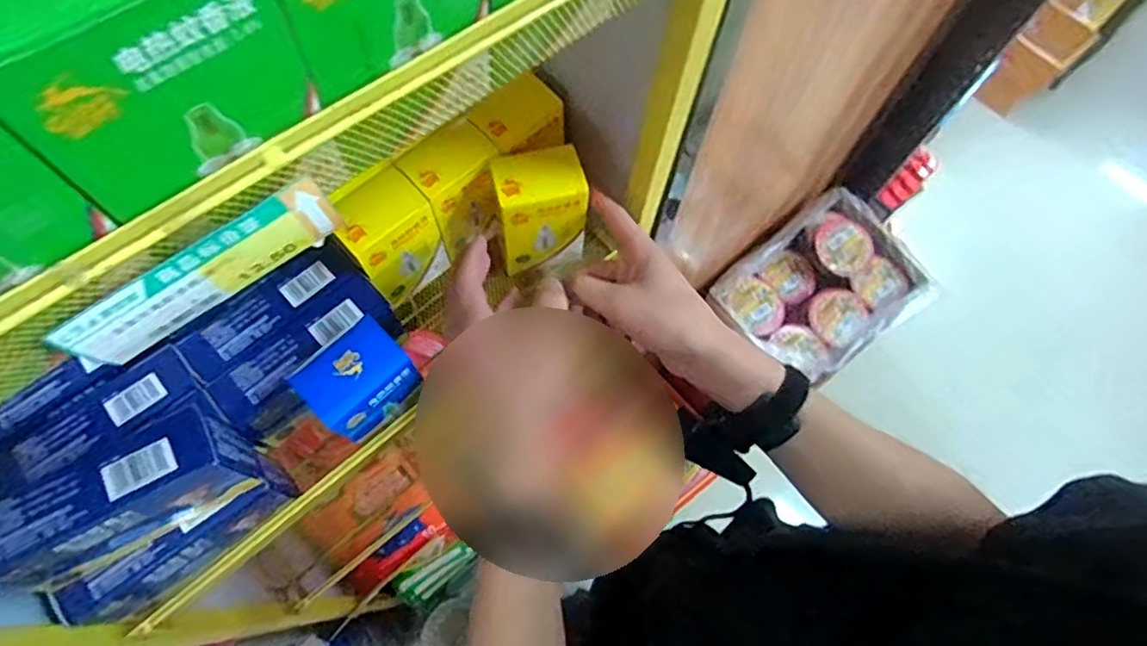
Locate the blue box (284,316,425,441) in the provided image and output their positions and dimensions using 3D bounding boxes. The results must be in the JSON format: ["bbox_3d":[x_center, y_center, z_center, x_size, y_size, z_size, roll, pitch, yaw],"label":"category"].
[{"bbox_3d":[-0.143,0.042,0.440,0.065,0.070,0.050,-42,75,-17],"label":"blue box"}]

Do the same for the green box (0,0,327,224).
[{"bbox_3d":[-0.112,-0.071,0.165,0.049,0.061,0.070,42,72,13],"label":"green box"}]

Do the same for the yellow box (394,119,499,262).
[{"bbox_3d":[-0.093,-0.107,0.511,0.062,0.089,0.047,-37,74,-15],"label":"yellow box"}]

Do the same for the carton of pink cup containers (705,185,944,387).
[{"bbox_3d":[0.383,-0.051,1.001,0.316,0.083,0.223,-36,74,-15],"label":"carton of pink cup containers"}]

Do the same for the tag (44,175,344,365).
[{"bbox_3d":[-0.119,-0.016,0.212,0.086,0.034,0.004,-35,74,-15],"label":"tag"}]

